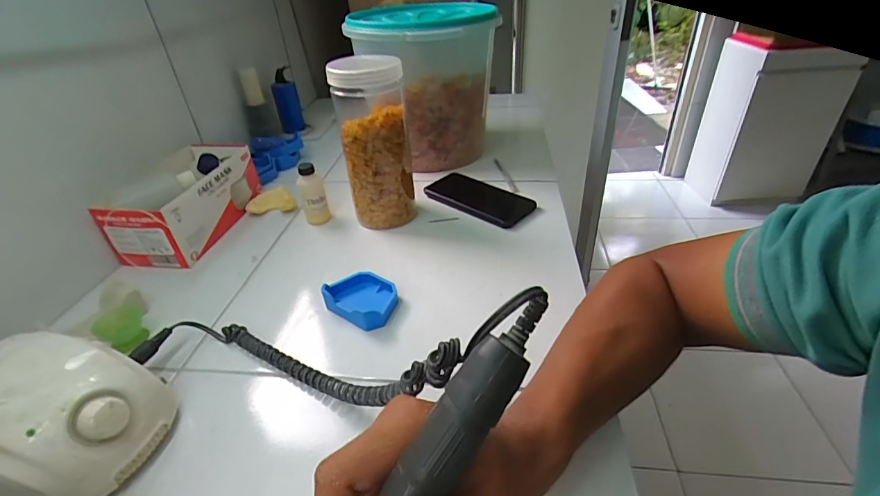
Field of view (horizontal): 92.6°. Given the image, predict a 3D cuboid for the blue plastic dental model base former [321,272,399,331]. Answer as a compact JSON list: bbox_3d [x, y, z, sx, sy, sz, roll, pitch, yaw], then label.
[{"bbox_3d":[-0.083,0.056,0.460,0.078,0.029,0.061,20,42,30],"label":"blue plastic dental model base former"}]

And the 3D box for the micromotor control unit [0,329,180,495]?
[{"bbox_3d":[-0.295,0.130,0.320,0.130,0.079,0.106,5,36,13],"label":"micromotor control unit"}]

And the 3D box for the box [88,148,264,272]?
[{"bbox_3d":[-0.356,-0.071,0.600,0.116,0.085,0.209,0,35,7],"label":"box"}]

